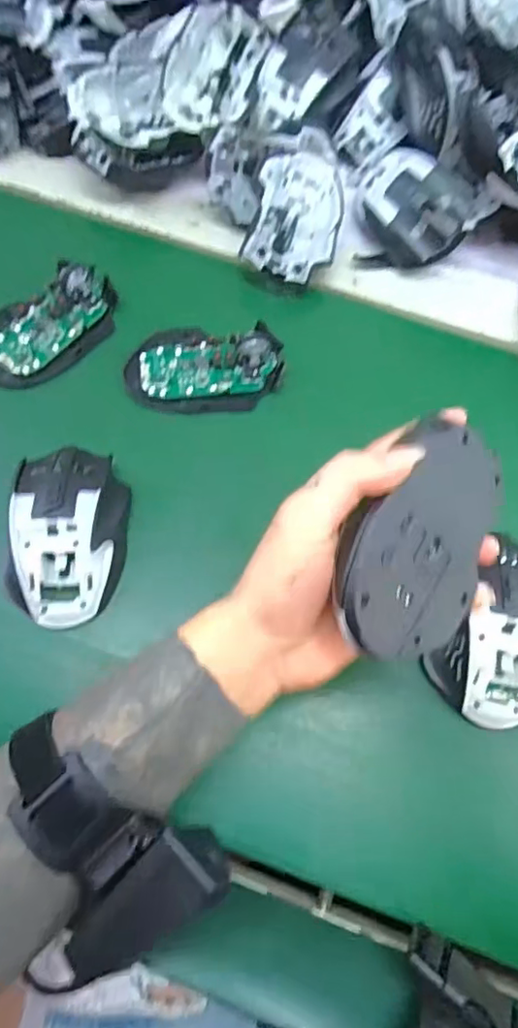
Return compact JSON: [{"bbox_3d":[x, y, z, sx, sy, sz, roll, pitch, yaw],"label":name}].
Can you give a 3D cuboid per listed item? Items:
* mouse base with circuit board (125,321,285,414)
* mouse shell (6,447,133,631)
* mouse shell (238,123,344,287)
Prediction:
[{"bbox_3d":[-0.039,-0.111,0.427,0.112,0.024,0.068,-1,67,-4],"label":"mouse base with circuit board"},{"bbox_3d":[-0.120,0.011,0.367,0.068,0.037,0.110,-1,67,-4],"label":"mouse shell"},{"bbox_3d":[0.030,-0.243,0.468,0.071,0.037,0.128,18,76,-11],"label":"mouse shell"}]

